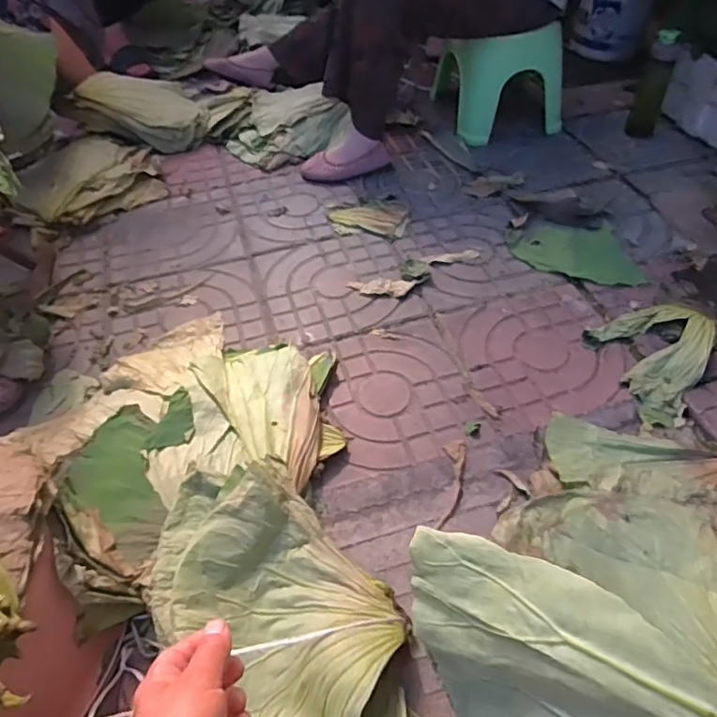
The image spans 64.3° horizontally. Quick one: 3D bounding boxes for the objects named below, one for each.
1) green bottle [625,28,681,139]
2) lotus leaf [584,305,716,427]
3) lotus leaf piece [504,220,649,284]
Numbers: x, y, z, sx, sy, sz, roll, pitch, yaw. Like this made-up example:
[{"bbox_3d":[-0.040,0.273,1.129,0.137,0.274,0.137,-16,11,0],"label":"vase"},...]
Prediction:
[{"bbox_3d":[0.745,-0.681,1.441,0.073,0.245,0.074,22,55,18],"label":"green bottle"},{"bbox_3d":[0.521,-0.018,1.026,0.198,0.043,0.266,31,59,24],"label":"lotus leaf"},{"bbox_3d":[0.452,-0.227,1.216,0.249,0.017,0.195,0,51,2],"label":"lotus leaf piece"}]

